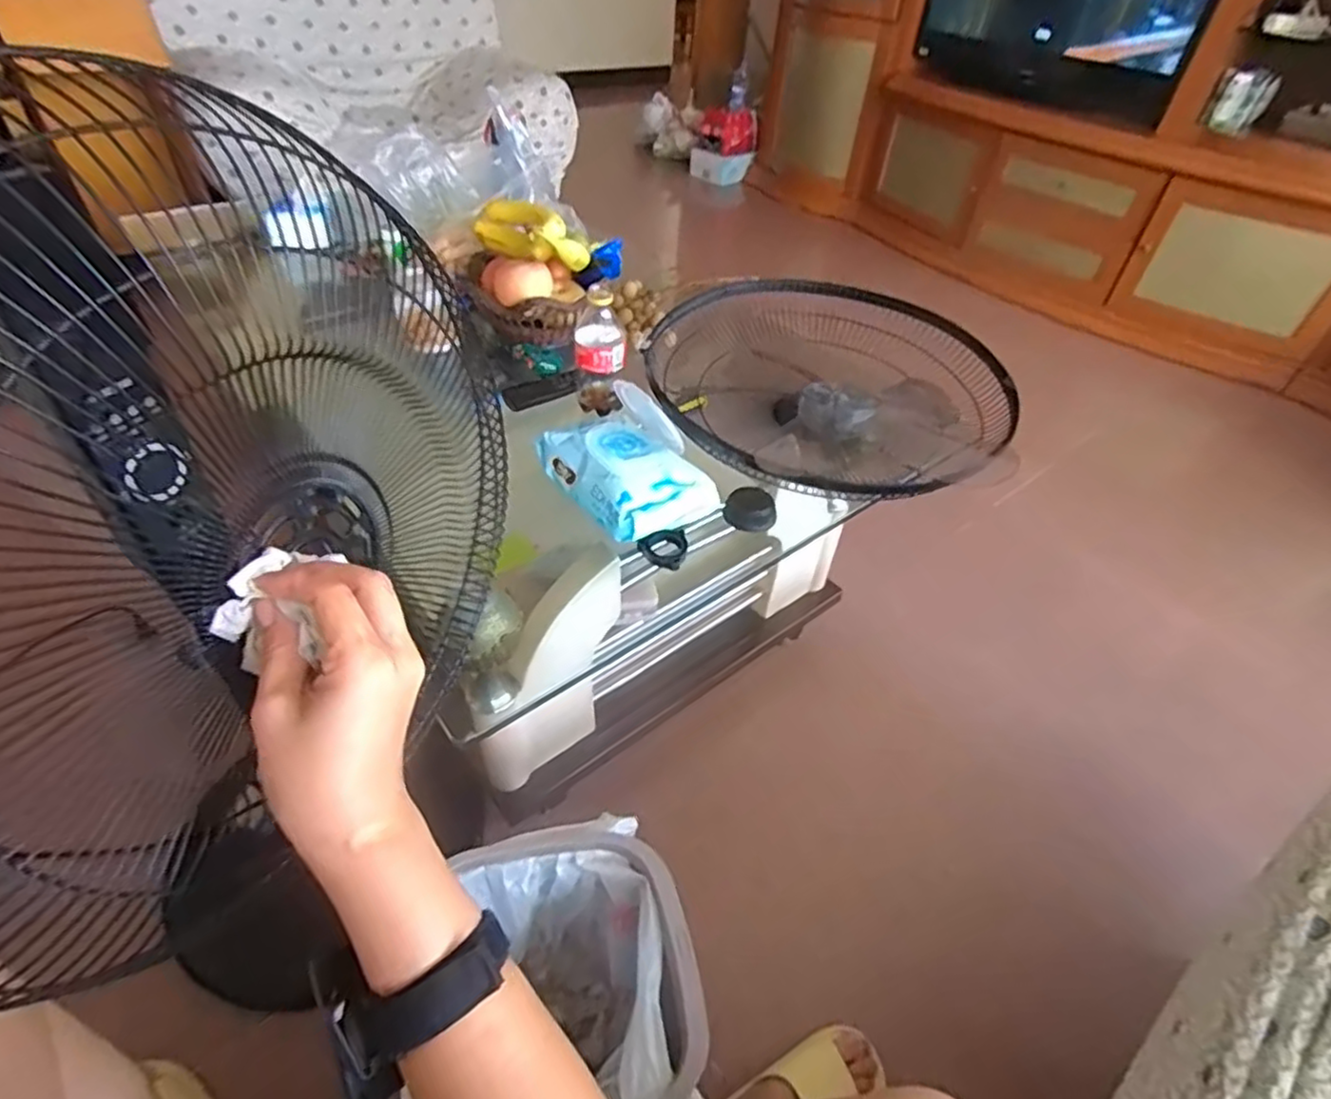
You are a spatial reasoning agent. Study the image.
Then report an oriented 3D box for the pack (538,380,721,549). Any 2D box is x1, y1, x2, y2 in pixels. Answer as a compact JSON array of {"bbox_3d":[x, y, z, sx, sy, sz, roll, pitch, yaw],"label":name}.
[{"bbox_3d":[-0.039,-0.101,0.695,0.108,0.102,0.173,-28,53,-29],"label":"pack"}]

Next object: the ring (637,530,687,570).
[{"bbox_3d":[0.001,0.001,0.667,0.048,0.016,0.041,-11,46,-16],"label":"ring"}]

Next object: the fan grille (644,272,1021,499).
[{"bbox_3d":[0.193,-0.209,0.847,0.438,0.091,0.417,3,44,-3],"label":"fan grille"}]

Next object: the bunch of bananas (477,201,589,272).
[{"bbox_3d":[-0.202,-0.452,0.956,0.196,0.066,0.064,36,52,28],"label":"bunch of bananas"}]

